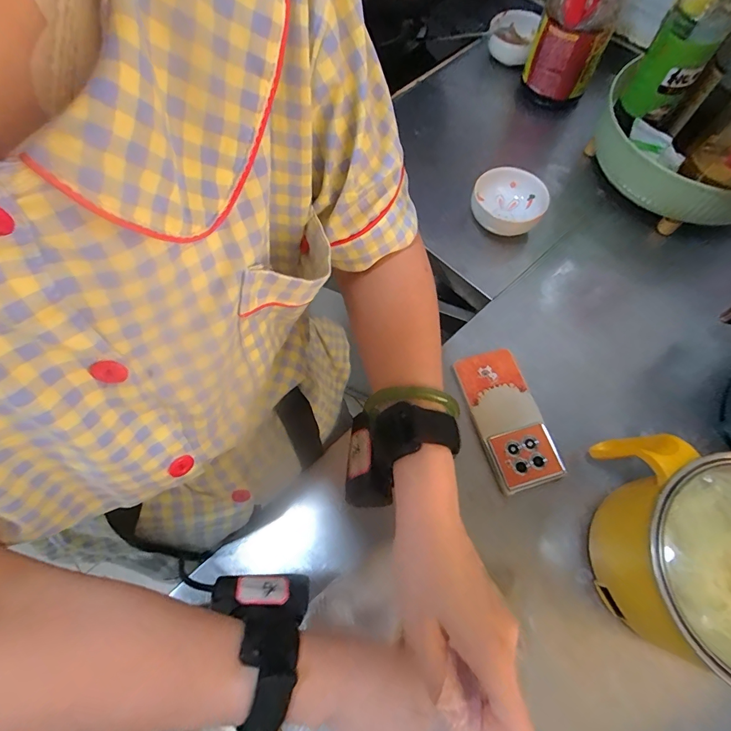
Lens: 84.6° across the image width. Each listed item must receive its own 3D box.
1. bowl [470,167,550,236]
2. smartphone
[{"bbox_3d":[0.197,-0.223,0.562,0.095,0.048,0.098,0,68,0],"label":"bowl"},{"bbox_3d":[0.161,0.058,0.461,0.074,0.008,0.159,-18,69,-7],"label":"smartphone"}]

